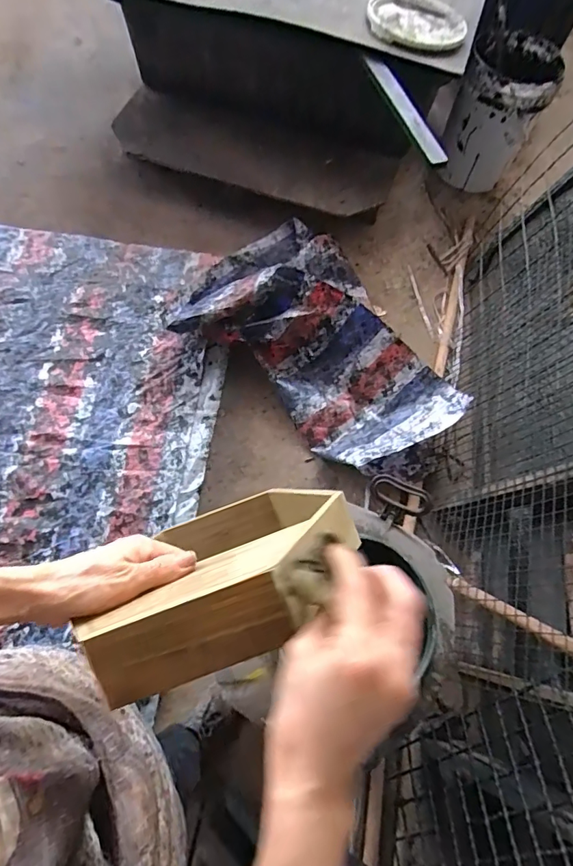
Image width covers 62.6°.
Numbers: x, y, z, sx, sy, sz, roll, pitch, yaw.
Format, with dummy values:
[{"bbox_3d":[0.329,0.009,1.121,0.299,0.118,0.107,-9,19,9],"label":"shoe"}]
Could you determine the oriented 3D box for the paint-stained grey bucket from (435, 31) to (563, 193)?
[{"bbox_3d":[0.658,-1.000,1.504,0.255,0.356,0.250,1,68,-3],"label":"paint-stained grey bucket"}]

